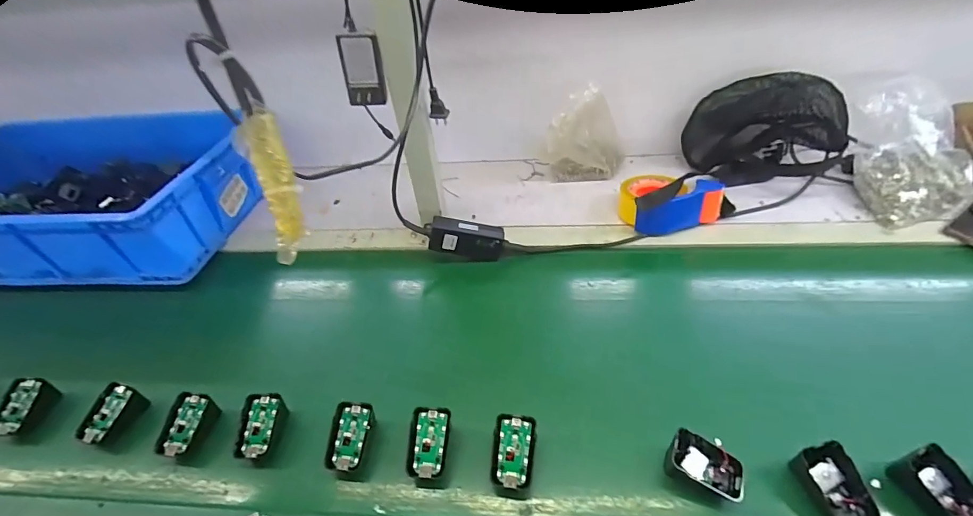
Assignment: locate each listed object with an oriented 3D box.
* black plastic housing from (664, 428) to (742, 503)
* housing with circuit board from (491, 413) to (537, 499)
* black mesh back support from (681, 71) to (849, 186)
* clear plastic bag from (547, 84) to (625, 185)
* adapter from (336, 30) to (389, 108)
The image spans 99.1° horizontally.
[{"bbox_3d":[0.215,0.203,0.409,0.069,0.030,0.045,18,48,22],"label":"black plastic housing"},{"bbox_3d":[0.028,0.208,0.436,0.042,0.029,0.076,7,60,8],"label":"housing with circuit board"},{"bbox_3d":[0.497,-0.233,0.742,0.250,0.170,0.123,8,45,13],"label":"black mesh back support"},{"bbox_3d":[0.187,-0.221,0.773,0.143,0.159,0.070,5,44,10],"label":"clear plastic bag"},{"bbox_3d":[-0.151,-0.231,0.508,0.049,0.078,0.025,-14,44,-10],"label":"adapter"}]

